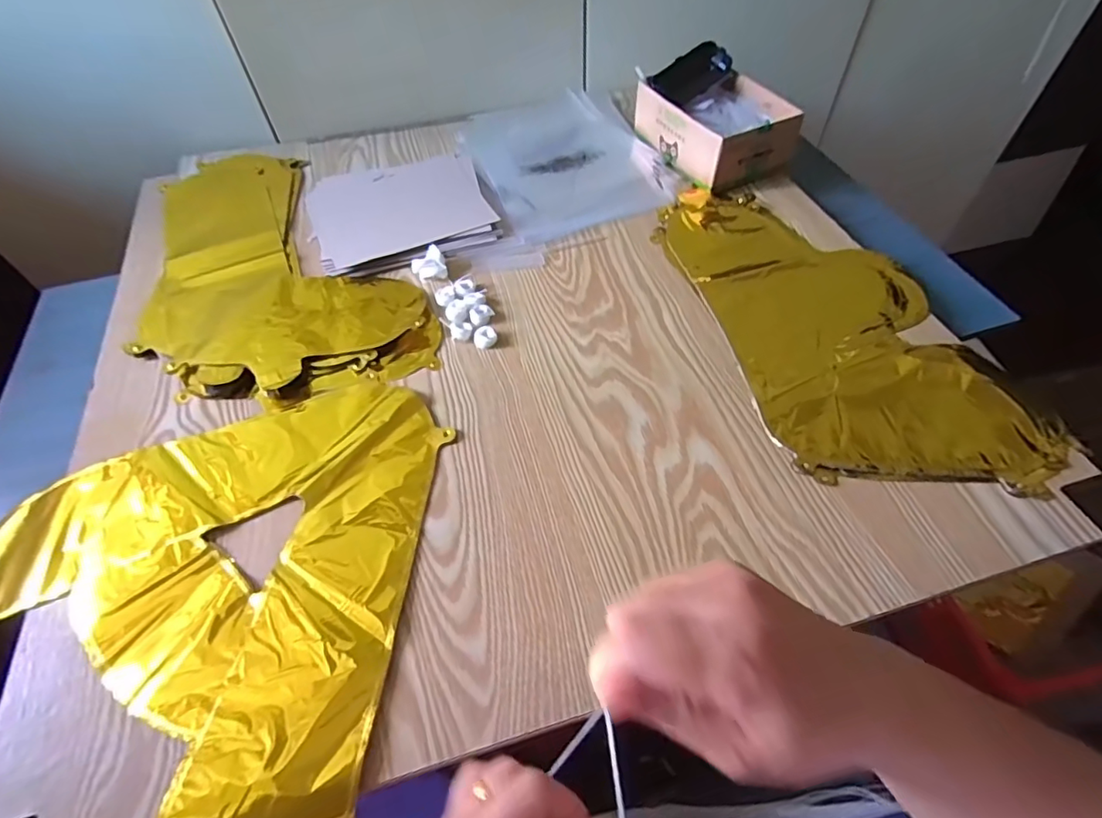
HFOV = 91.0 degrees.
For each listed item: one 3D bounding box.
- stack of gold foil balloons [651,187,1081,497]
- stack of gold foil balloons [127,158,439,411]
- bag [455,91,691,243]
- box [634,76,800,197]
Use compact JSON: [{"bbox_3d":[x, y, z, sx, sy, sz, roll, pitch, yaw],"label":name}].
[{"bbox_3d":[0.265,-0.100,0.524,0.219,0.013,0.412,-13,55,-6],"label":"stack of gold foil balloons"},{"bbox_3d":[-0.326,-0.161,0.595,0.240,0.017,0.466,-31,59,-18],"label":"stack of gold foil balloons"},{"bbox_3d":[0.017,-0.340,0.713,0.226,0.013,0.295,-20,56,-11],"label":"bag"},{"bbox_3d":[0.216,-0.372,0.707,0.138,0.066,0.191,-24,57,-13],"label":"box"}]

